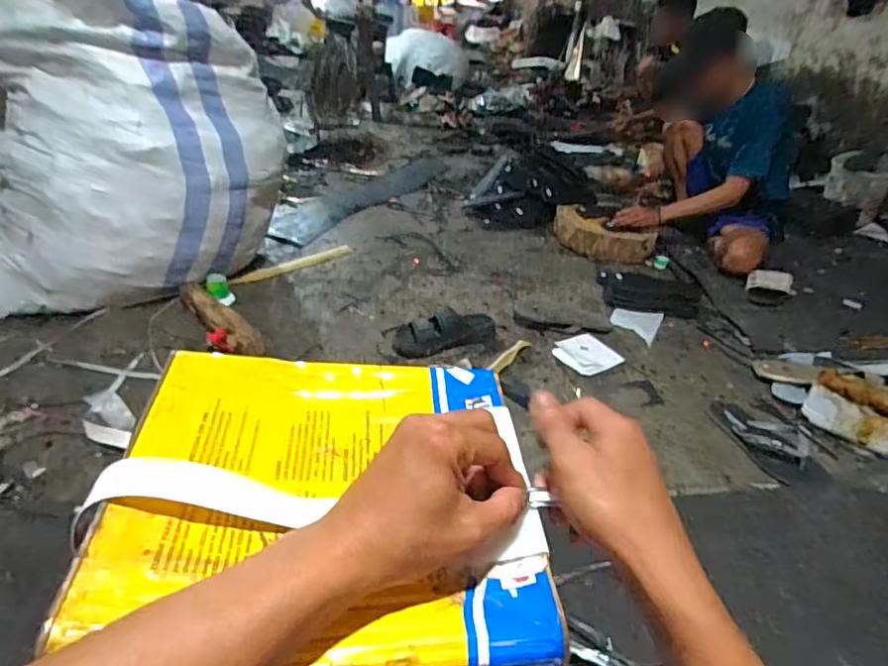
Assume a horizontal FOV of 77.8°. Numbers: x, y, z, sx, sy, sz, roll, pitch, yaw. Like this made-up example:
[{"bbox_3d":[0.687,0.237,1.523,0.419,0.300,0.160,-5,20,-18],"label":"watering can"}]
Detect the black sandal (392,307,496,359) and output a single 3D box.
[{"bbox_3d":[0.001,-0.008,1.358,0.260,0.063,0.113,-12,38,-27],"label":"black sandal"}]

